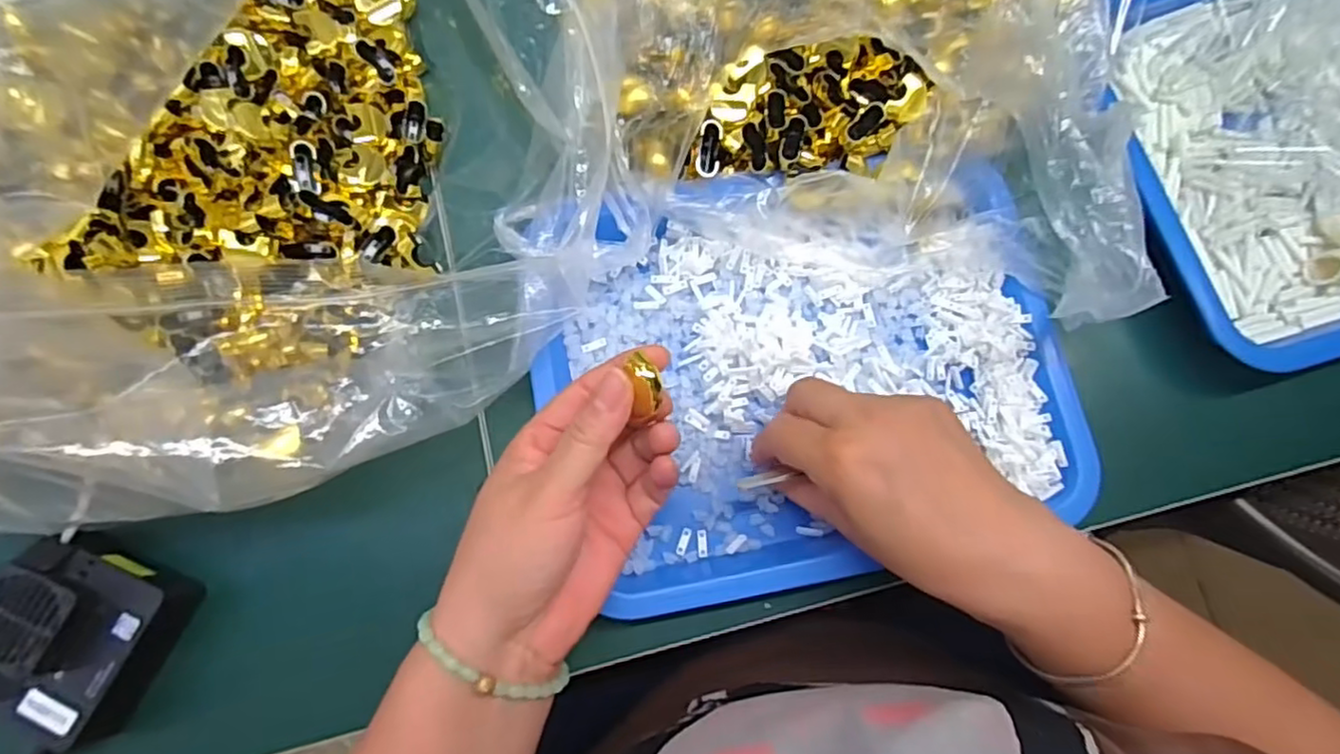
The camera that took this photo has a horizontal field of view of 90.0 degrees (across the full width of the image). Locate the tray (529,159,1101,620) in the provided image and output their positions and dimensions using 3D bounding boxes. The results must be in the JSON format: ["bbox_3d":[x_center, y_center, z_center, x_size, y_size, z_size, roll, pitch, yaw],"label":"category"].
[{"bbox_3d":[0.073,-0.002,0.364,0.272,0.040,0.211,-13,82,-4],"label":"tray"}]

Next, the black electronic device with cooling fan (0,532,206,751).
[{"bbox_3d":[-0.284,0.124,0.320,0.077,0.043,0.083,27,79,-16],"label":"black electronic device with cooling fan"}]

